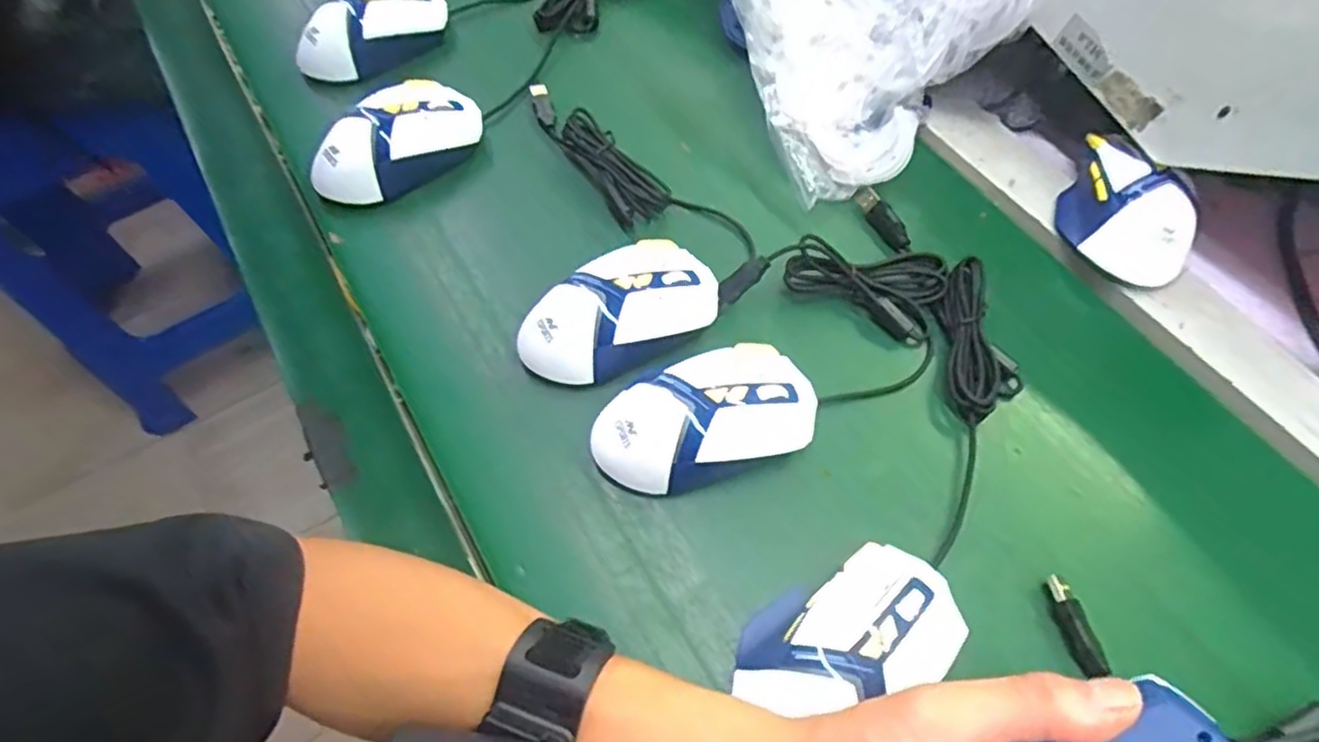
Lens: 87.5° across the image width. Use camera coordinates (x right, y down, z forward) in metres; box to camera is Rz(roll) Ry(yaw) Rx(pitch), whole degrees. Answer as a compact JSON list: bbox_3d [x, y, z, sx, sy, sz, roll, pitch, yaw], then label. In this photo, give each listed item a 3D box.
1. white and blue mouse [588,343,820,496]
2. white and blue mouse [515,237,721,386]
[{"bbox_3d":[0.025,0.026,0.378,0.121,0.041,0.062,-17,61,-9],"label":"white and blue mouse"},{"bbox_3d":[-0.023,-0.035,0.409,0.121,0.041,0.063,-26,63,-14],"label":"white and blue mouse"}]

